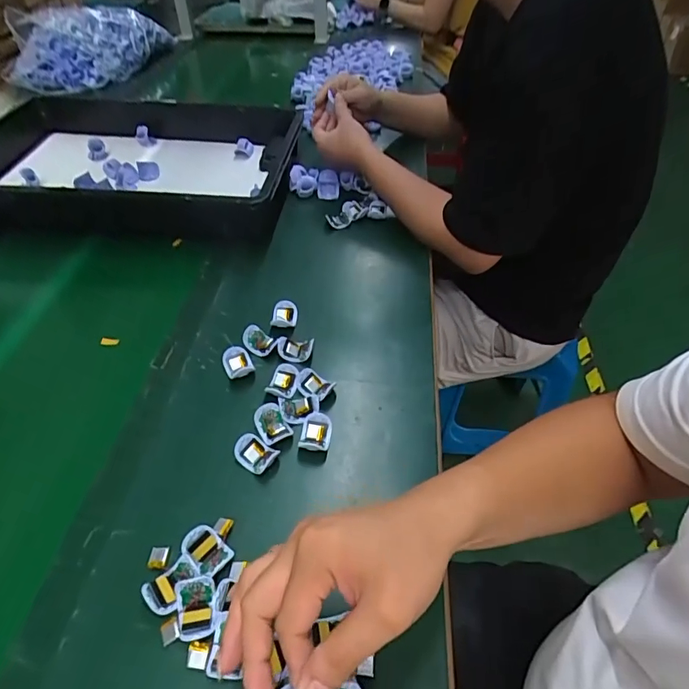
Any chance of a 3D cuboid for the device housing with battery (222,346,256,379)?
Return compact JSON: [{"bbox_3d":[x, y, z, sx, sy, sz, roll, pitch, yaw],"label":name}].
[{"bbox_3d":[-0.125,0.022,0.549,0.033,0.020,0.037,-15,49,-16],"label":"device housing with battery"}]

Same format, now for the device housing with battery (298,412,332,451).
[{"bbox_3d":[-0.030,0.093,0.484,0.031,0.016,0.042,8,47,6],"label":"device housing with battery"}]

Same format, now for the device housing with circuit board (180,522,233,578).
[{"bbox_3d":[-0.116,0.175,0.398,0.044,0.013,0.028,30,52,24],"label":"device housing with circuit board"}]

